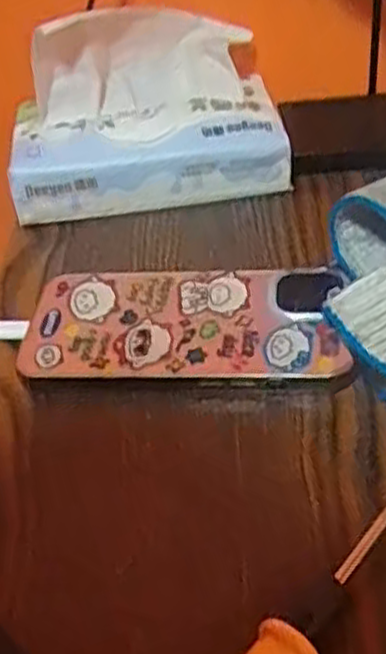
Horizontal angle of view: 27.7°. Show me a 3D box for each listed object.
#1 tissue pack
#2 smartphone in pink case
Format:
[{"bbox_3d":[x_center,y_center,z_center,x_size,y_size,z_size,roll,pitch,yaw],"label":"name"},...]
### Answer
[{"bbox_3d":[-0.029,-0.121,0.406,0.144,0.102,0.080,-16,41,-10],"label":"tissue pack"},{"bbox_3d":[-0.004,0.000,0.342,0.135,0.015,0.062,-4,40,4],"label":"smartphone in pink case"}]

